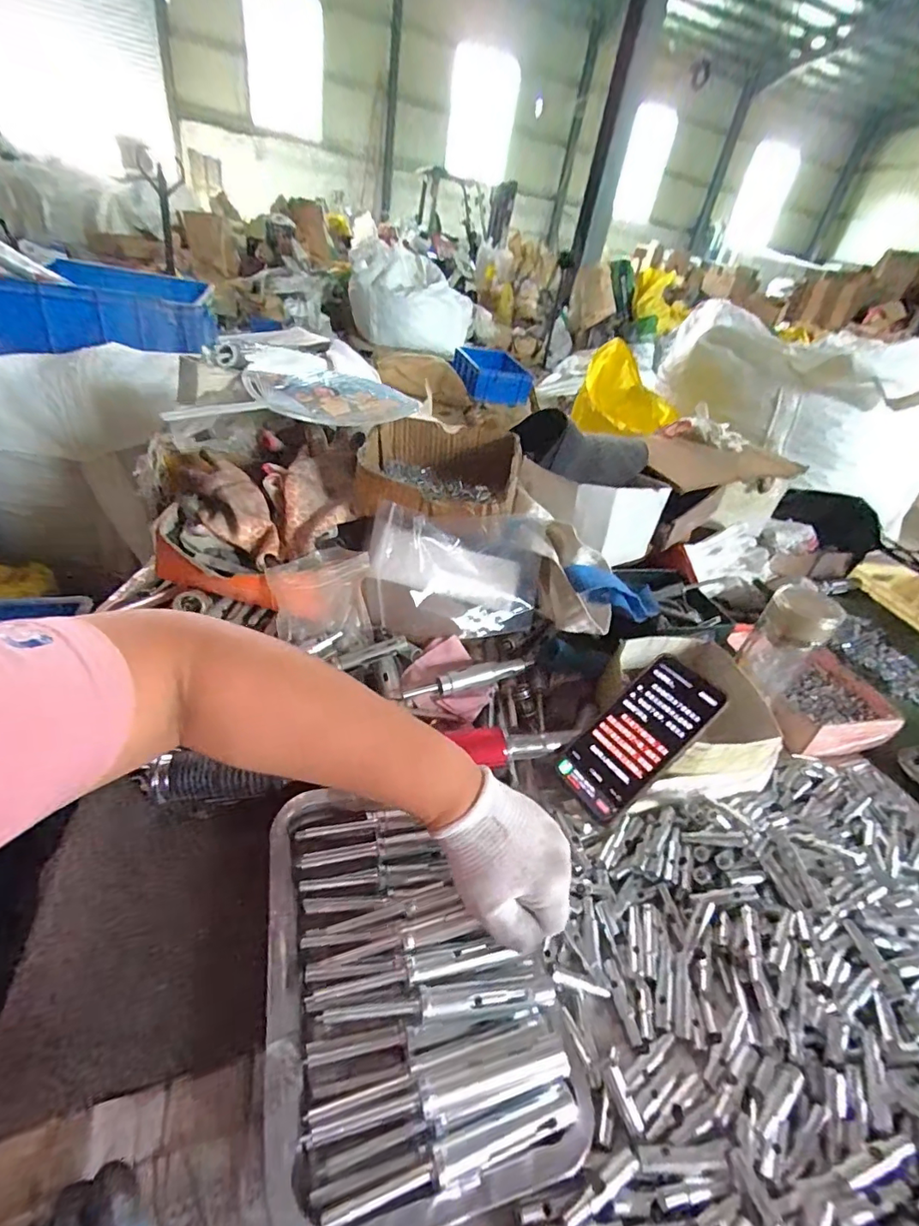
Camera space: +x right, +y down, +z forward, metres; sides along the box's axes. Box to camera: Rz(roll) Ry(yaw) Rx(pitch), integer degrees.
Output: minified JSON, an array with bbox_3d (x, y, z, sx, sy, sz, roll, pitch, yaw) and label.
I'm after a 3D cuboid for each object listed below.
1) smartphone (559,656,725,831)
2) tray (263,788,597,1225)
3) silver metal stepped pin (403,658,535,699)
[{"bbox_3d":[0.164,0.112,0.468,0.160,0.009,0.074,-45,54,-4],"label":"smartphone"},{"bbox_3d":[-0.035,0.231,0.344,0.176,0.032,0.242,-8,42,-14],"label":"tray"},{"bbox_3d":[0.014,0.069,0.542,0.148,0.023,0.018,-8,40,-25],"label":"silver metal stepped pin"}]

